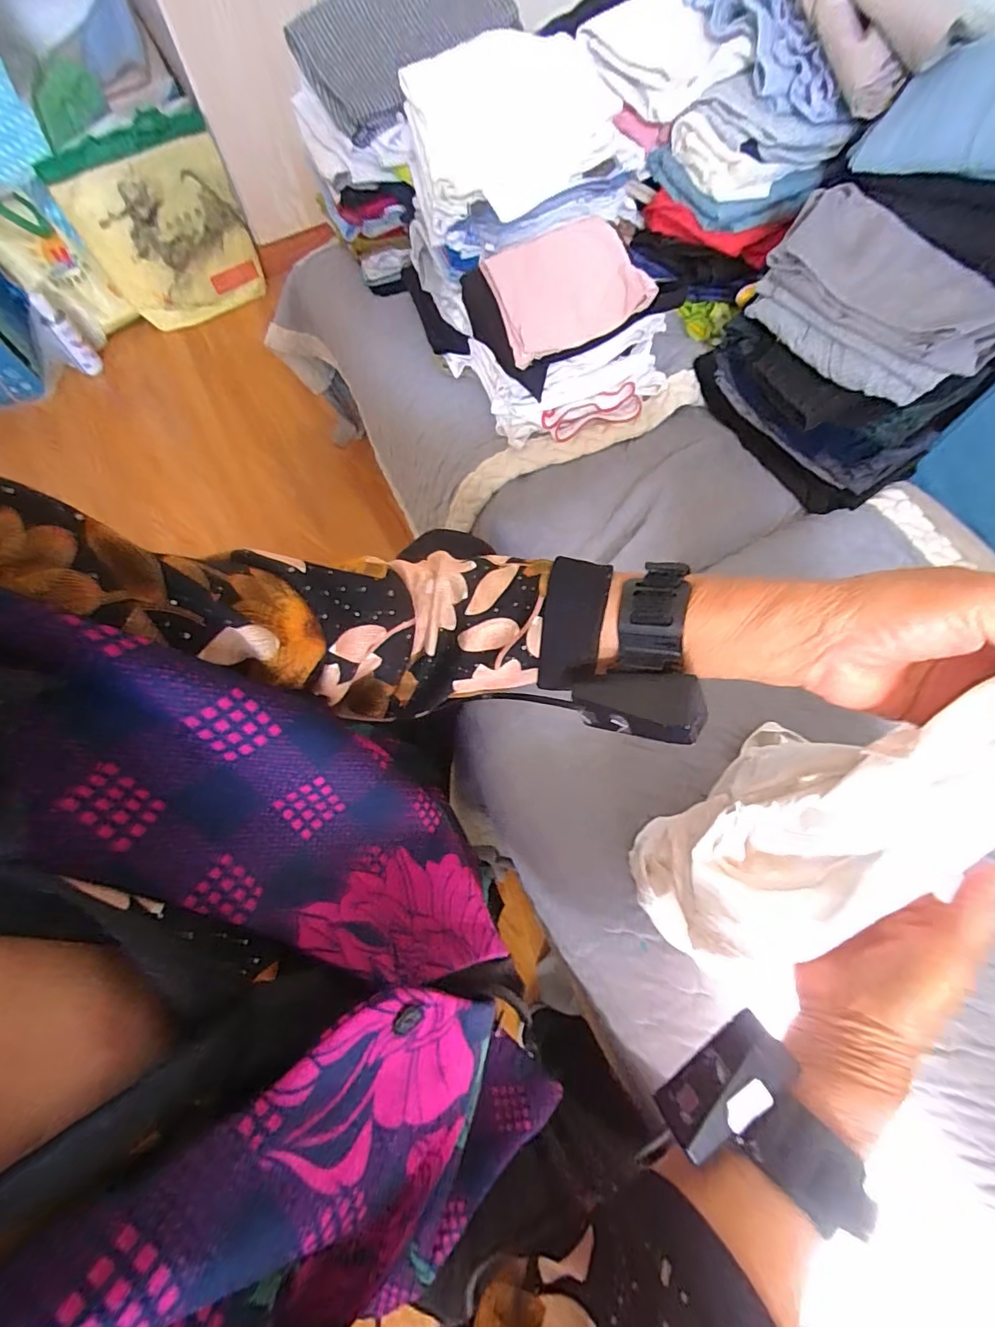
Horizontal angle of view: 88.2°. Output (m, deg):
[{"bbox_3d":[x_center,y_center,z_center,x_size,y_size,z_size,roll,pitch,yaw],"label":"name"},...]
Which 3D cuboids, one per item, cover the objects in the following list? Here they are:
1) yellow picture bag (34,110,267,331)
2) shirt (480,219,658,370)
[{"bbox_3d":[-0.825,-1.084,1.290,0.372,0.340,0.156,-25,69,-9],"label":"yellow picture bag"},{"bbox_3d":[0.076,-0.444,0.610,0.174,0.046,0.141,-24,69,-8],"label":"shirt"}]

